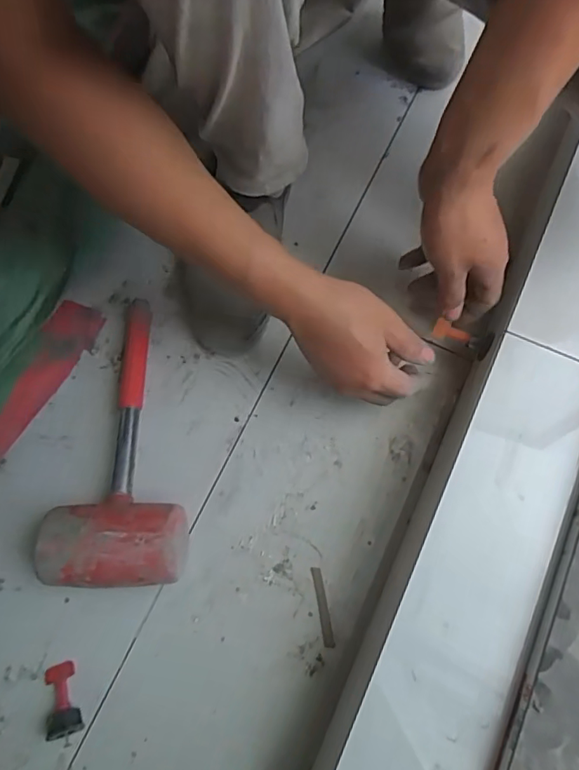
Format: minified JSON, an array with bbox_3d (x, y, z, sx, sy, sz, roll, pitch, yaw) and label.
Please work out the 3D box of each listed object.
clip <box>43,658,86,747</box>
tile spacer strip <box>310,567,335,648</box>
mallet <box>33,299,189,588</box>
[{"bbox_3d":[-0.201,0.280,0.453,0.028,0.025,0.063,-21,59,-5],"label":"clip"},{"bbox_3d":[0.031,0.208,0.481,0.009,0.004,0.070,-10,74,-2],"label":"tile spacer strip"},{"bbox_3d":[-0.157,0.041,0.496,0.125,0.075,0.285,-2,74,0],"label":"mallet"}]

